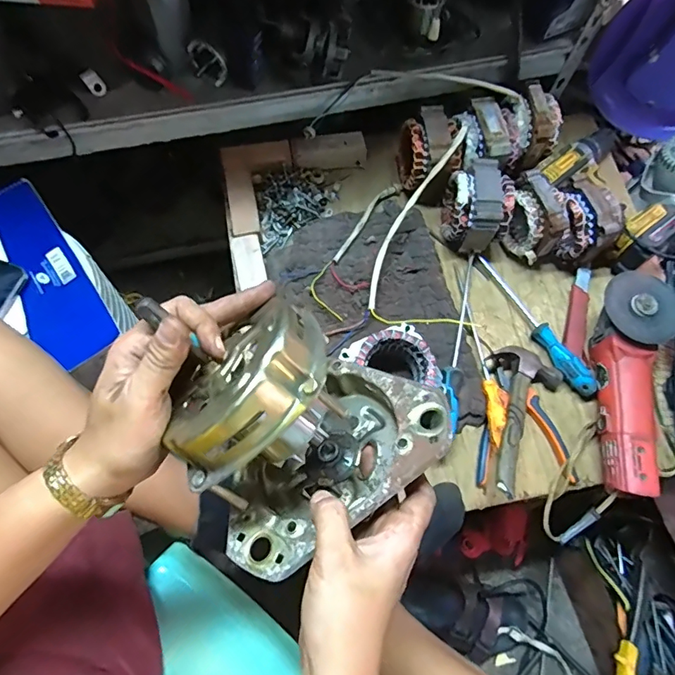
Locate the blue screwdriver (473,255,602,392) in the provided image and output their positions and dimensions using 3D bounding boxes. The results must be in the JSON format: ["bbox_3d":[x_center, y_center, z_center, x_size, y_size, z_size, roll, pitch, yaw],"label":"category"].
[{"bbox_3d":[0.284,-0.024,0.683,0.029,0.037,0.245,-27,73,-11],"label":"blue screwdriver"}]

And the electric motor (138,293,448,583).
[{"bbox_3d":[-0.030,0.057,0.326,0.162,0.130,0.148,-42,115,-8],"label":"electric motor"}]

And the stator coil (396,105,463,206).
[{"bbox_3d":[0.141,-0.276,0.734,0.084,0.099,0.117,1,69,-1],"label":"stator coil"}]

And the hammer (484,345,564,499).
[{"bbox_3d":[0.223,0.101,0.603,0.100,0.042,0.202,25,56,7],"label":"hammer"}]

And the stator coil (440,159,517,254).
[{"bbox_3d":[0.206,-0.192,0.706,0.086,0.098,0.106,9,70,2],"label":"stator coil"}]

